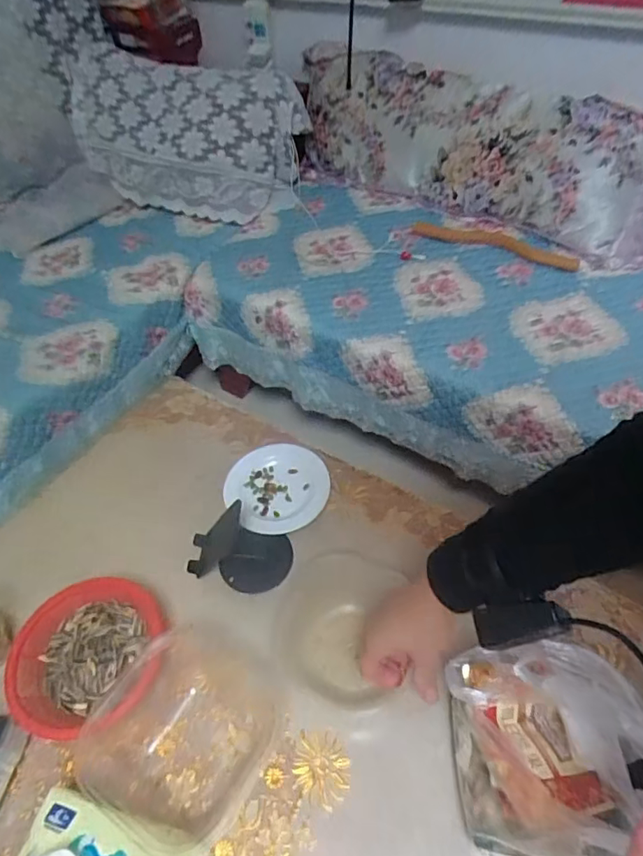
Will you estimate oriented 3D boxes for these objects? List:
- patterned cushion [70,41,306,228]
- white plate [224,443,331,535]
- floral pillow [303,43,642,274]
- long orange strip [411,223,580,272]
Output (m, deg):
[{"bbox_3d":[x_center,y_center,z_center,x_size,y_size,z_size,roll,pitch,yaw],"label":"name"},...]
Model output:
[{"bbox_3d":[-0.369,-0.769,1.433,0.636,0.287,0.265,14,53,15],"label":"patterned cushion"},{"bbox_3d":[-0.061,0.082,0.764,0.141,0.015,0.133,-2,51,3],"label":"white plate"},{"bbox_3d":[0.364,-0.693,1.326,0.944,0.260,0.303,32,60,27],"label":"floral pillow"},{"bbox_3d":[0.389,-0.423,1.249,0.387,0.028,0.058,24,56,22],"label":"long orange strip"}]

